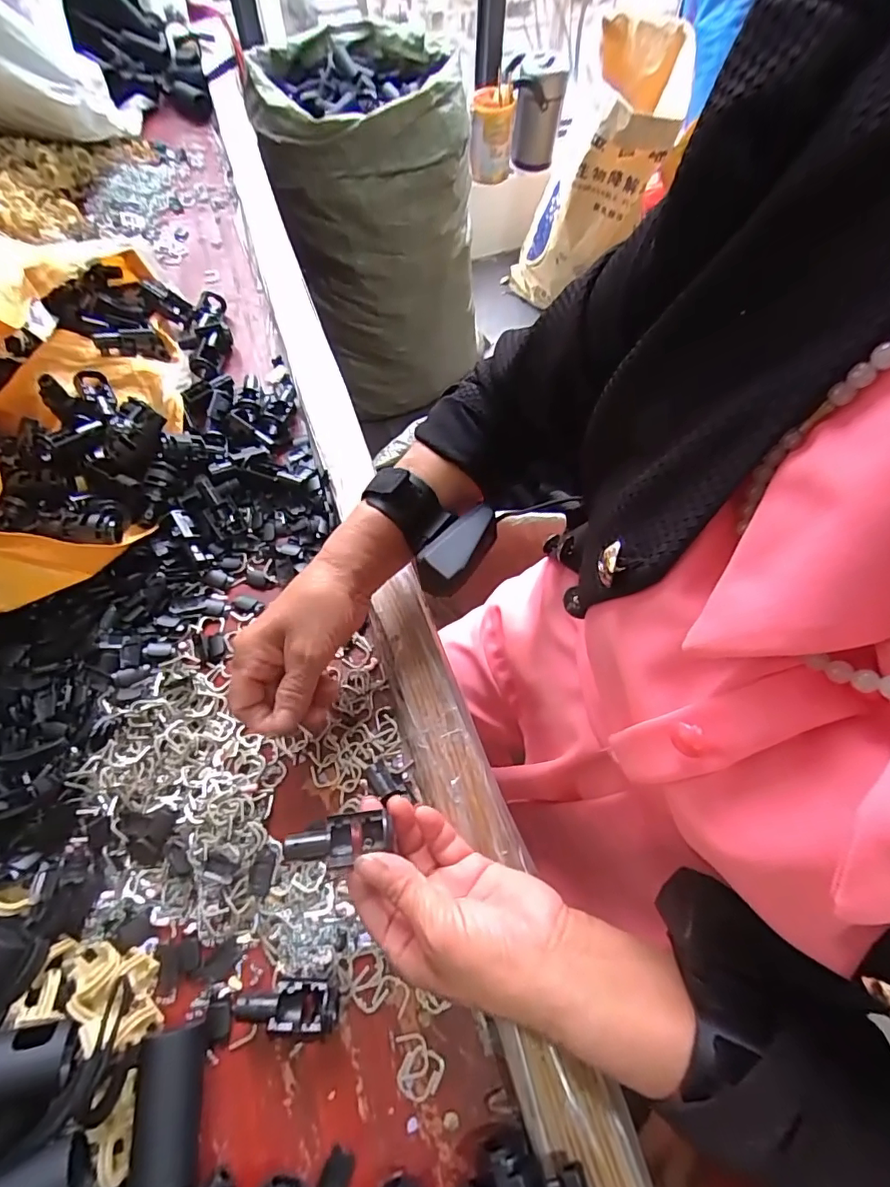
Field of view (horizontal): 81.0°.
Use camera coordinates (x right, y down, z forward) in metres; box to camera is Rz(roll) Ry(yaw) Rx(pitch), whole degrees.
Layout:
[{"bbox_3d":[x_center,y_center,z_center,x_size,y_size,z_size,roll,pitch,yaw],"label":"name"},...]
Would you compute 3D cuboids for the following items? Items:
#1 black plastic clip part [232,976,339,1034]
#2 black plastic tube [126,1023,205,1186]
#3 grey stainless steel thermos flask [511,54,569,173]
[{"bbox_3d":[-0.088,0.225,0.286,0.058,0.026,0.021,1,62,-1],"label":"black plastic clip part"},{"bbox_3d":[-0.139,0.258,0.265,0.030,0.027,0.060,-6,62,-4],"label":"black plastic tube"},{"bbox_3d":[0.256,-1.307,1.438,0.110,0.237,0.126,14,63,6],"label":"grey stainless steel thermos flask"}]

